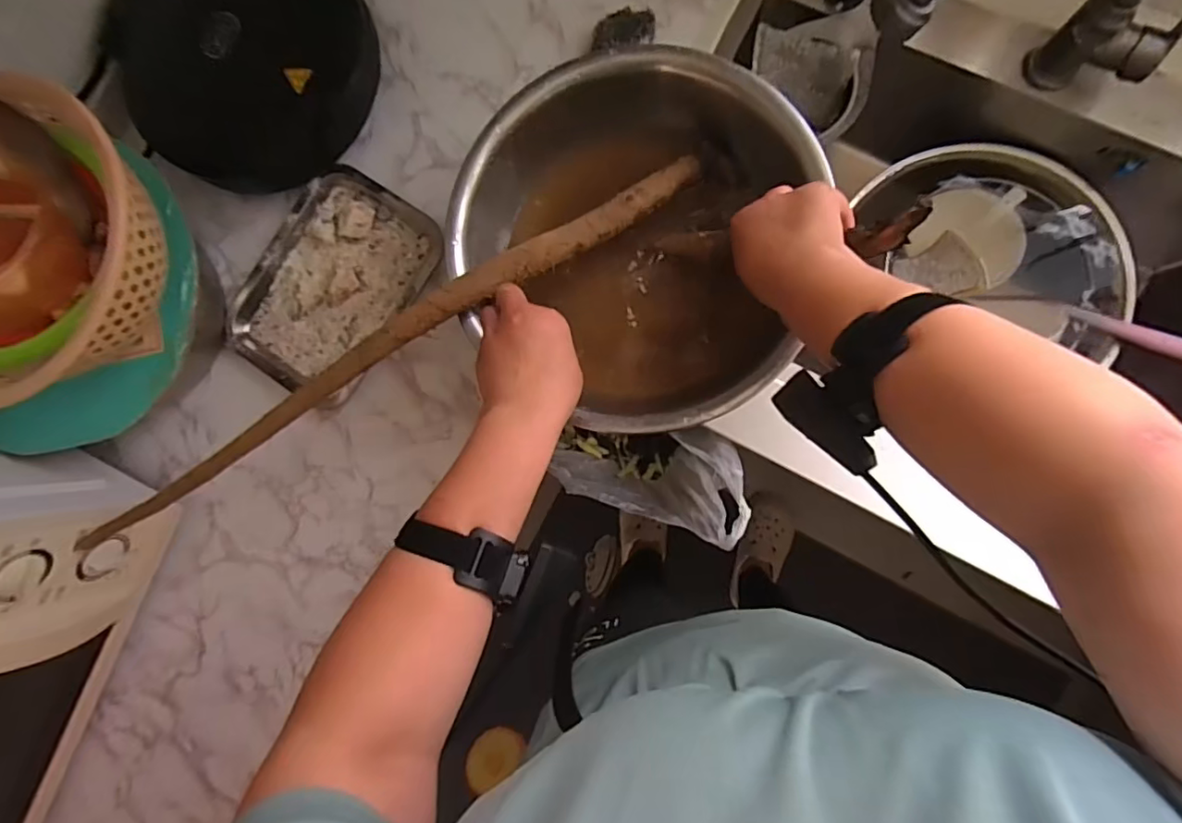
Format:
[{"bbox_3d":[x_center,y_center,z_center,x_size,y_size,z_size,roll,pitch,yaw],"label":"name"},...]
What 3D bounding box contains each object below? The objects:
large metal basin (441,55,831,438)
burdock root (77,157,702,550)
[{"bbox_3d":[0.045,-0.175,0.588,0.308,0.180,0.314,34,92,7],"label":"large metal basin"},{"bbox_3d":[-0.163,-0.072,0.515,0.636,0.047,0.032,-33,83,-7],"label":"burdock root"}]

